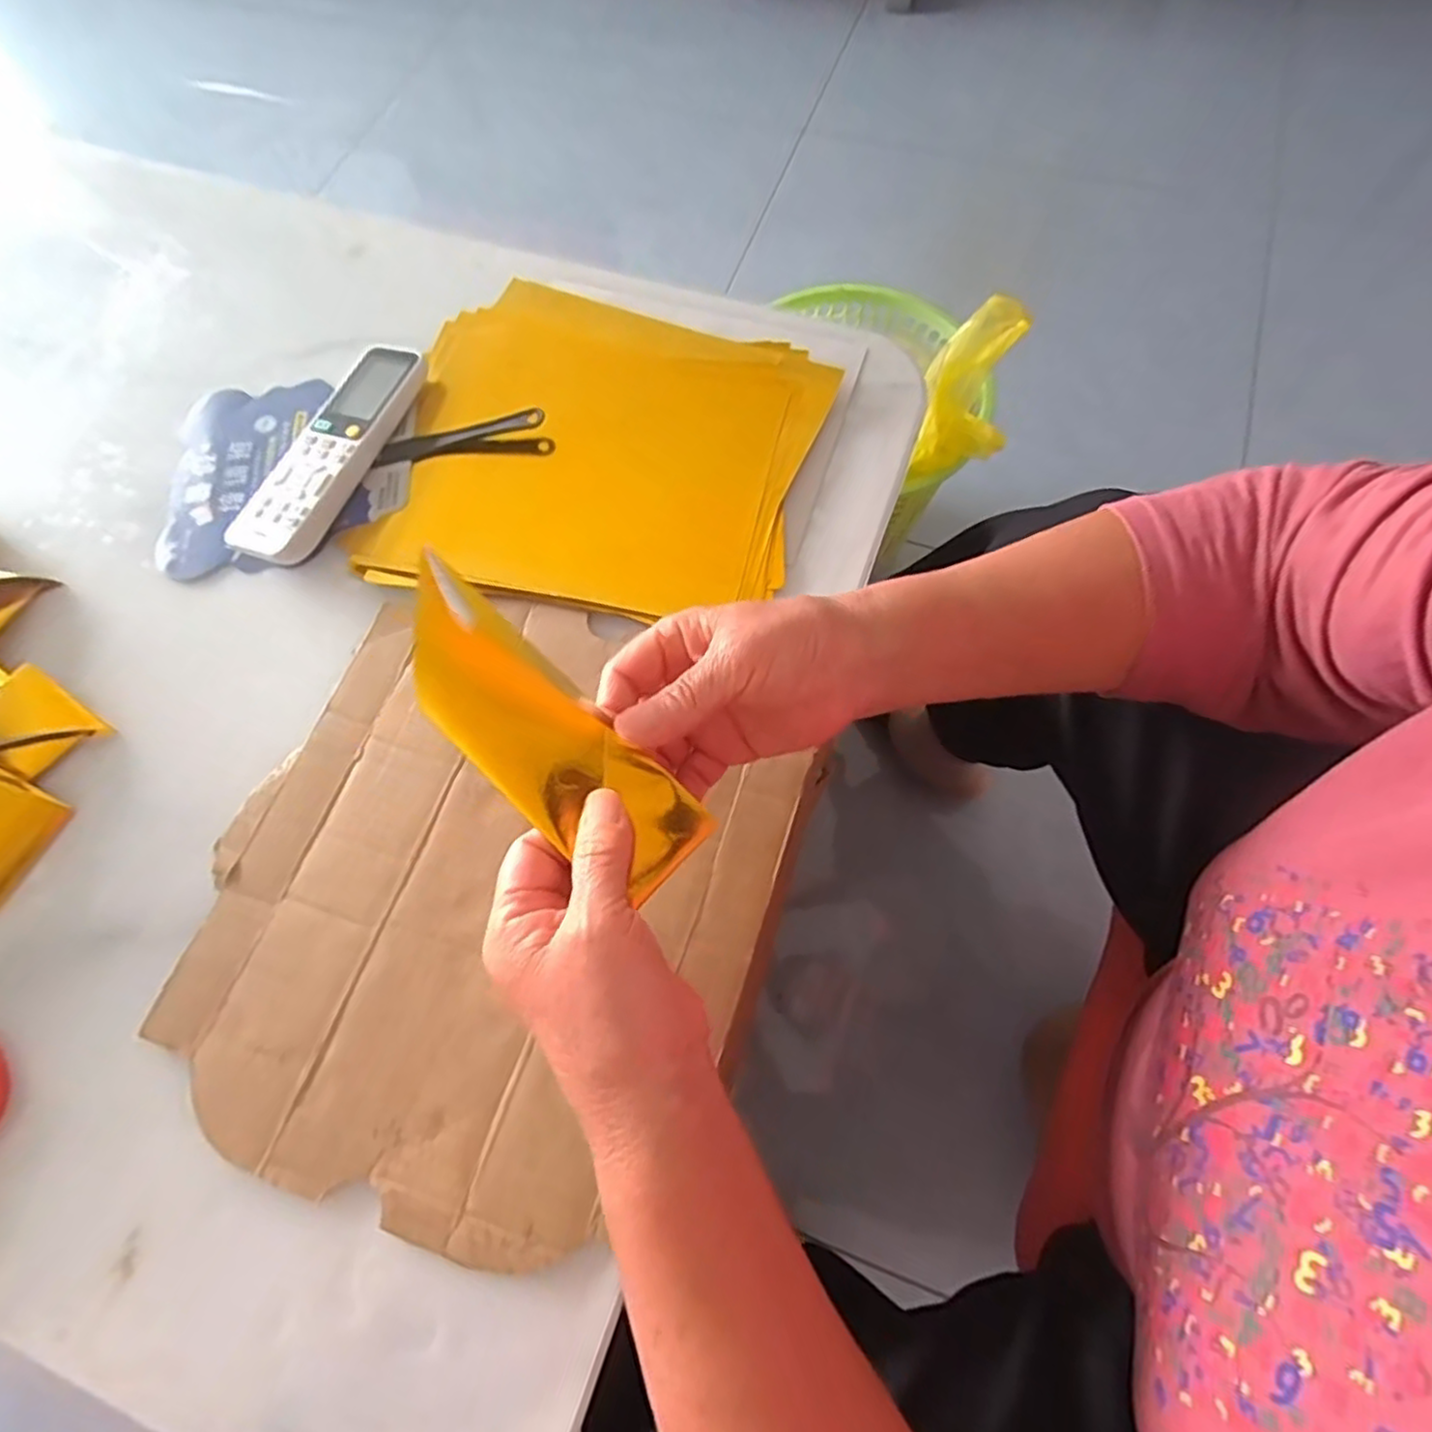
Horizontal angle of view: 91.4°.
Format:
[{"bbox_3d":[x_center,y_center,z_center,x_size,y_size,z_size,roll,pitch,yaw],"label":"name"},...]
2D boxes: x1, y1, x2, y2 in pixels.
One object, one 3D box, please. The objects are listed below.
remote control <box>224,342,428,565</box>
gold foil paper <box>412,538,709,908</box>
[{"bbox_3d":[-0.249,-0.174,0.460,0.056,0.026,0.177,16,71,9],"label":"remote control"},{"bbox_3d":[-0.070,0.009,0.282,0.152,0.017,0.049,45,76,-7],"label":"gold foil paper"}]

